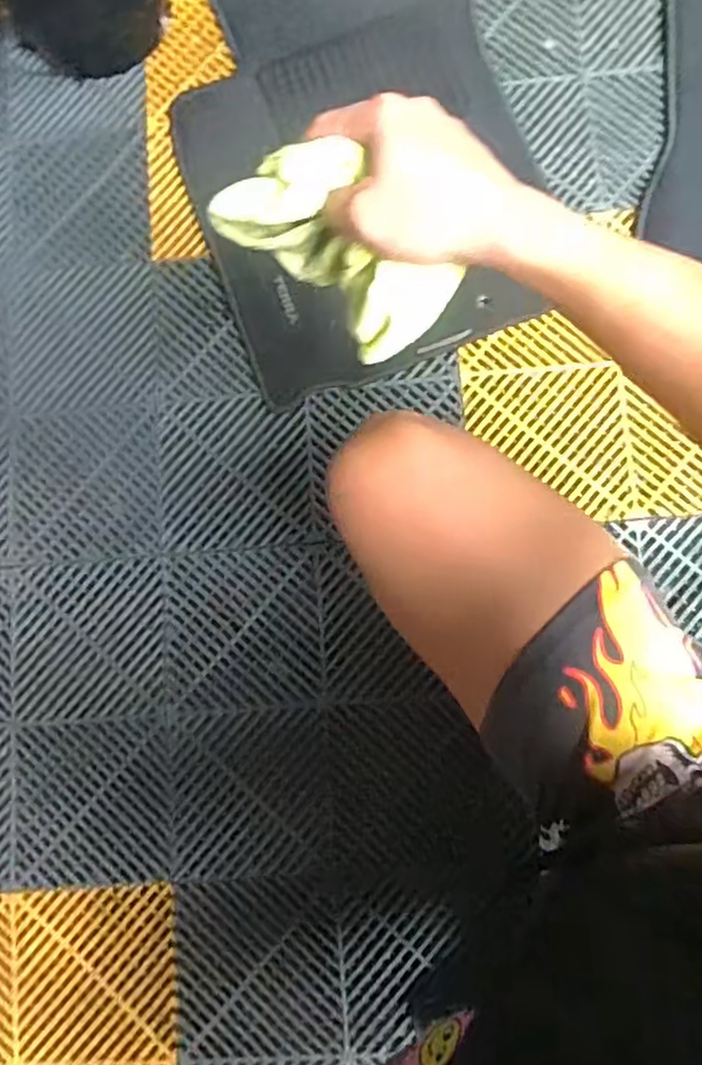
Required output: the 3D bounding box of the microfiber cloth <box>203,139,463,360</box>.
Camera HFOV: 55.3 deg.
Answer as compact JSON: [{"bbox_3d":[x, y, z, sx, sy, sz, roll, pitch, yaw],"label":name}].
[{"bbox_3d":[-0.006,-0.178,0.427,0.146,0.087,0.073,40,95,4],"label":"microfiber cloth"}]

